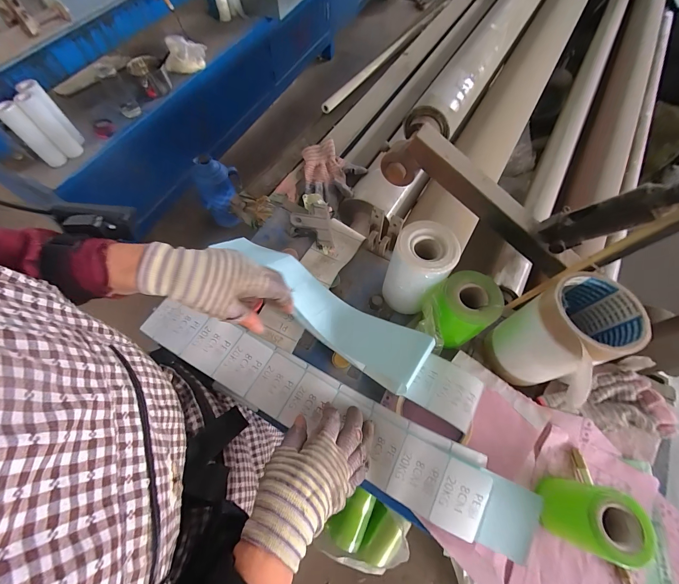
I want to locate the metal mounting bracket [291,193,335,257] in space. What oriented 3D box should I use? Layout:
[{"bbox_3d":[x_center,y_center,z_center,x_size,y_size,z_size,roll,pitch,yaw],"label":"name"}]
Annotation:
[{"bbox_3d":[-0.047,-0.122,0.500,0.068,0.032,0.119,-3,65,-2],"label":"metal mounting bracket"}]

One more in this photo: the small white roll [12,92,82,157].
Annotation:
[{"bbox_3d":[-1.022,-0.581,1.054,0.049,0.224,0.063,42,71,18],"label":"small white roll"}]

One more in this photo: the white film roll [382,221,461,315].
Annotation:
[{"bbox_3d":[0.100,-0.027,0.393,0.072,0.120,0.071,0,64,0],"label":"white film roll"}]

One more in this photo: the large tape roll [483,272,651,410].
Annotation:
[{"bbox_3d":[0.254,0.060,0.345,0.088,0.146,0.104,-20,66,-10],"label":"large tape roll"}]

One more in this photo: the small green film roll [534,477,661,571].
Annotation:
[{"bbox_3d":[0.250,0.226,0.298,0.052,0.082,0.059,21,66,9],"label":"small green film roll"}]

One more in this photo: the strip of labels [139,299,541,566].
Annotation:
[{"bbox_3d":[-0.026,0.149,0.376,0.521,0.033,0.081,25,67,12],"label":"strip of labels"}]

